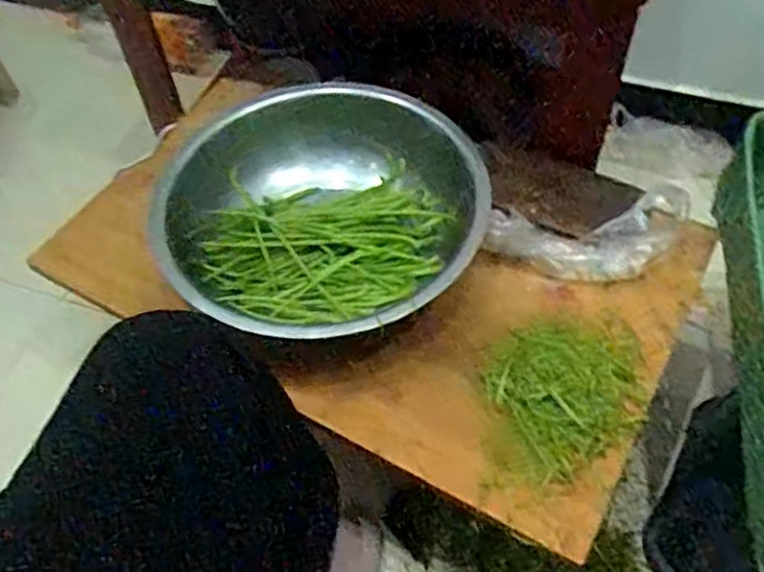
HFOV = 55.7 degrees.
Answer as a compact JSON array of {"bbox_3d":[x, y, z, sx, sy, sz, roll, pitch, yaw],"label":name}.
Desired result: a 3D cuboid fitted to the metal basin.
[{"bbox_3d":[-0.058,-0.067,0.779,0.334,0.110,0.328,-2,53,2],"label":"metal basin"}]

